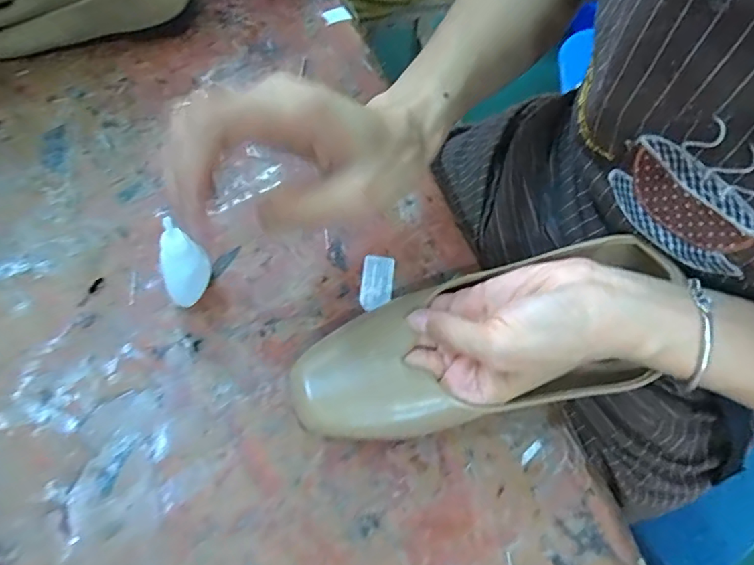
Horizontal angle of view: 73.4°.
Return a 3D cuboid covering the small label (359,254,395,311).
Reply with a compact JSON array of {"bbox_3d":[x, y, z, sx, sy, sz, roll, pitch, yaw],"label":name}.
[{"bbox_3d":[0.000,-0.001,0.335,0.021,0.004,0.039,7,63,0],"label":"small label"}]

